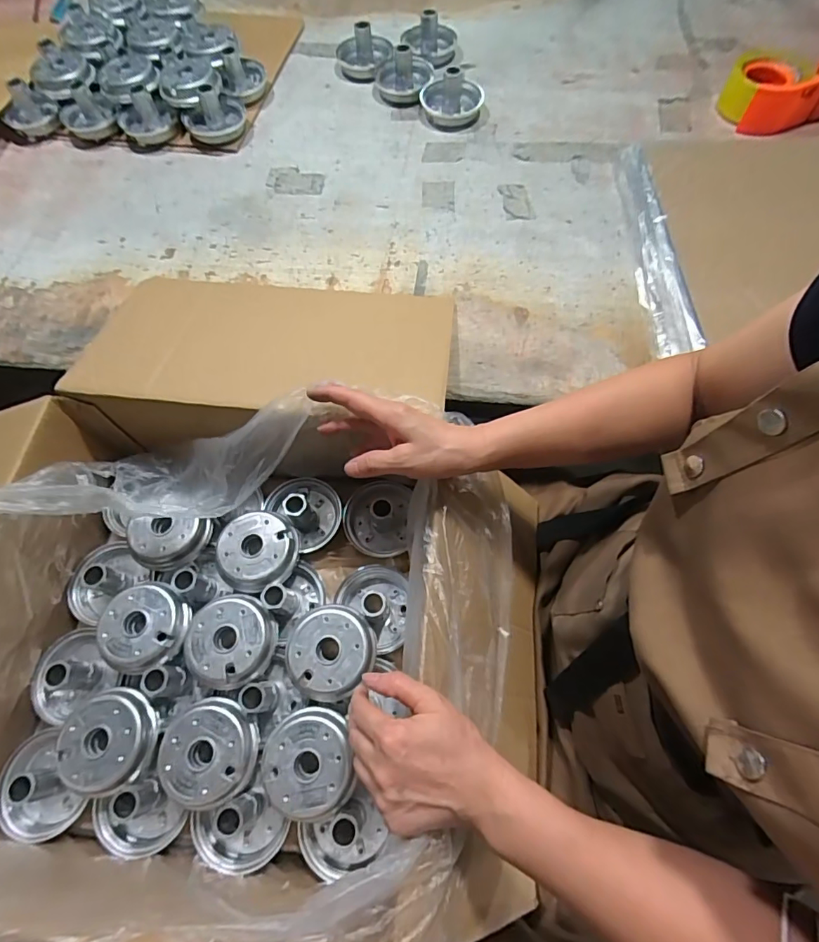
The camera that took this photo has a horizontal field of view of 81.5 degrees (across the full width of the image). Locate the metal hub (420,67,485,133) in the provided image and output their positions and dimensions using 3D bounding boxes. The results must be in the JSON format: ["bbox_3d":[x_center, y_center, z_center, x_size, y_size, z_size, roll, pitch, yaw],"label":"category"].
[{"bbox_3d":[0.066,-0.583,0.732,0.095,0.049,0.113,6,67,5],"label":"metal hub"}]

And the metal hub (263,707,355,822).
[{"bbox_3d":[-0.096,0.284,0.465,0.084,0.055,0.089,-32,69,-11],"label":"metal hub"}]

